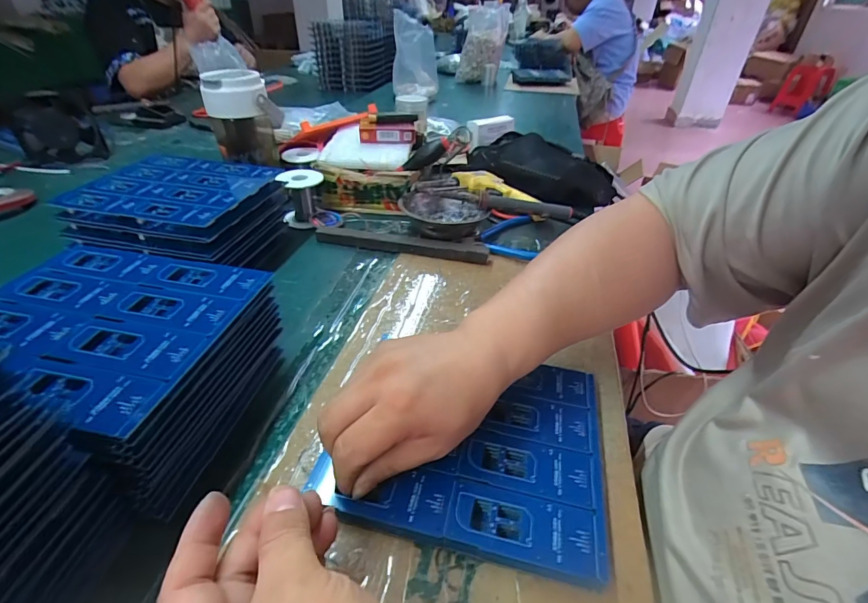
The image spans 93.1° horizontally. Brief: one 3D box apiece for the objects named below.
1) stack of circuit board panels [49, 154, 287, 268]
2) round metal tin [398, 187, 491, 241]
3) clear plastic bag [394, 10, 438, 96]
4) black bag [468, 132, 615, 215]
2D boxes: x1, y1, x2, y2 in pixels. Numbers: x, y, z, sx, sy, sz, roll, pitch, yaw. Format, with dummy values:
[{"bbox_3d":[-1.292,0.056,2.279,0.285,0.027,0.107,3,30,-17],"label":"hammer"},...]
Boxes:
[{"bbox_3d":[-0.293,-0.098,0.503,0.205,0.092,0.170,9,39,9],"label":"stack of circuit board panels"},{"bbox_3d":[0.013,-0.127,0.581,0.117,0.047,0.116,-7,39,-11],"label":"round metal tin"},{"bbox_3d":[-0.056,-0.721,1.237,0.140,0.216,0.108,-1,38,-3],"label":"clear plastic bag"},{"bbox_3d":[0.166,-0.234,0.717,0.160,0.074,0.277,-25,45,-30],"label":"black bag"}]

